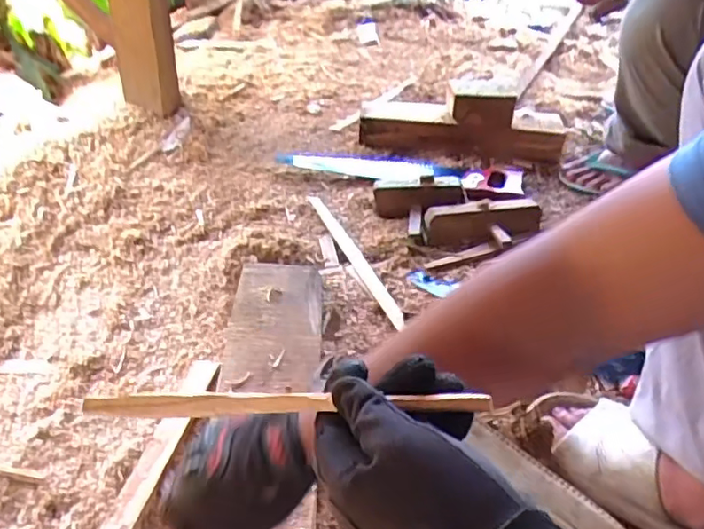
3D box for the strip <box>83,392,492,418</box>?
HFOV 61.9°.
[{"bbox_3d":[-0.061,0.090,0.378,0.290,0.012,0.011,-6,36,22],"label":"strip"}]

